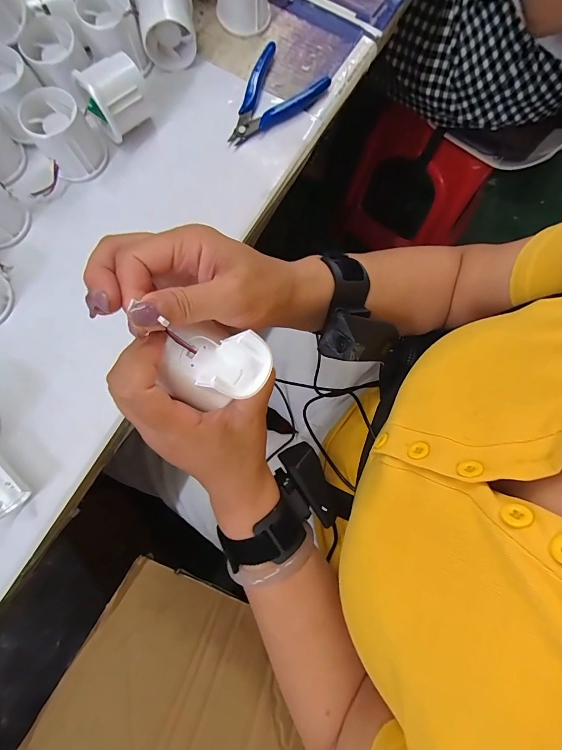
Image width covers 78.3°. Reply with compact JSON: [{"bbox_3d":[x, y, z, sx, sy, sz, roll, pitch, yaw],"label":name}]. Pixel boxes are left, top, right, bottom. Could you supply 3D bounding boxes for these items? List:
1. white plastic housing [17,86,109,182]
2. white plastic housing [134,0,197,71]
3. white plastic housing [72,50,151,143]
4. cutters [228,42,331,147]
[{"bbox_3d":[-0.202,-0.226,0.325,0.054,0.045,0.053,0,79,-1],"label":"white plastic housing"},{"bbox_3d":[-0.114,-0.353,0.346,0.053,0.055,0.053,-6,79,-3],"label":"white plastic housing"},{"bbox_3d":[-0.154,-0.261,0.330,0.056,0.054,0.046,-34,82,-7],"label":"white plastic housing"},{"bbox_3d":[-0.015,-0.286,0.358,0.076,0.016,0.117,37,81,5],"label":"cutters"}]

